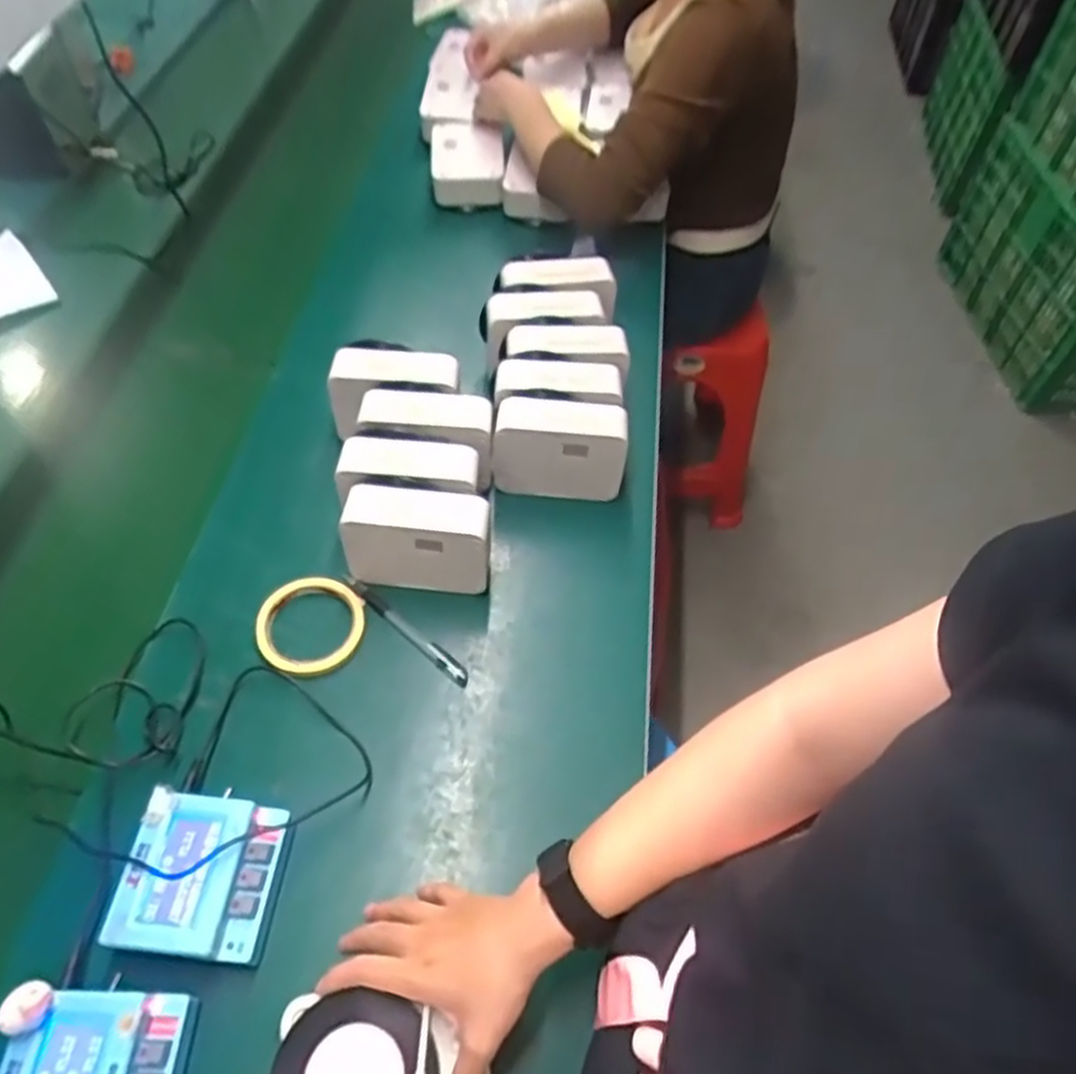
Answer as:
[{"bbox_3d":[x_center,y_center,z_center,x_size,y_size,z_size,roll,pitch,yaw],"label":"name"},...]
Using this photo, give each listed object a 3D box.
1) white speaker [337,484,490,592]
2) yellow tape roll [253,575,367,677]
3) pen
[{"bbox_3d":[-0.107,0.002,0.684,0.123,0.104,0.049,4,56,0],"label":"white speaker"},{"bbox_3d":[-0.204,0.078,0.679,0.095,0.012,0.094,1,56,-2],"label":"yellow tape roll"},{"bbox_3d":[-0.121,0.082,0.684,0.152,0.011,0.016,35,61,19],"label":"pen"}]

